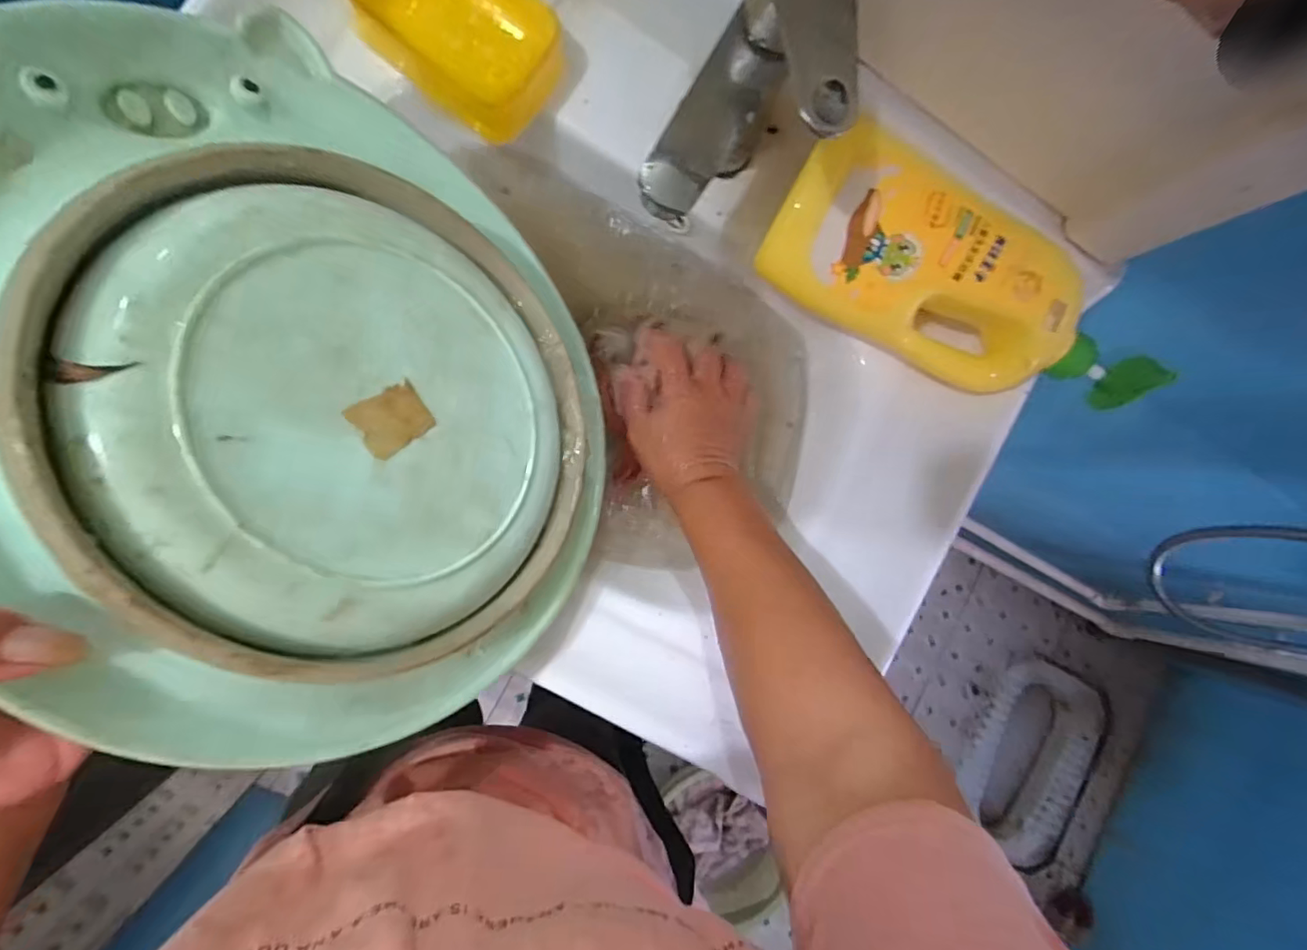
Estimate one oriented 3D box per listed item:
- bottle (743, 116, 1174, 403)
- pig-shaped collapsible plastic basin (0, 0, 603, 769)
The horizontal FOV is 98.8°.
[{"bbox_3d":[0.216,-0.133,0.405,0.286,0.068,0.113,26,111,-5],"label":"bottle"},{"bbox_3d":[-0.149,-0.042,0.276,0.294,0.043,0.331,-42,110,-45],"label":"pig-shaped collapsible plastic basin"}]

